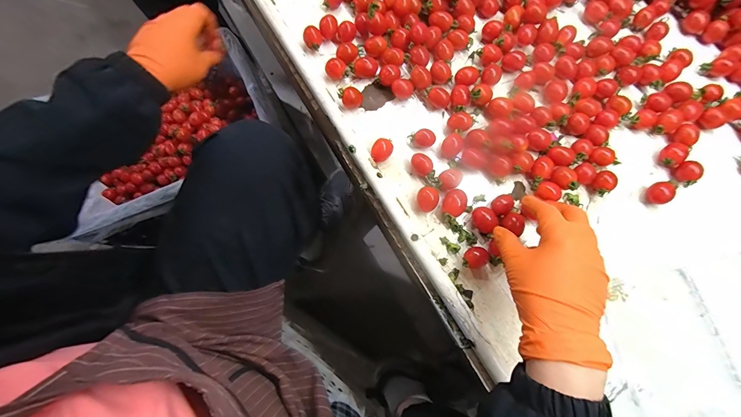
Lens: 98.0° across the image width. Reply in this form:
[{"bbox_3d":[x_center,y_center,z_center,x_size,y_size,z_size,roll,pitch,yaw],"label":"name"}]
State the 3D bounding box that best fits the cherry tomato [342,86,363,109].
[{"bbox_3d":[-0.023,-0.140,0.407,0.025,0.019,0.019,-7,77,-2],"label":"cherry tomato"}]

